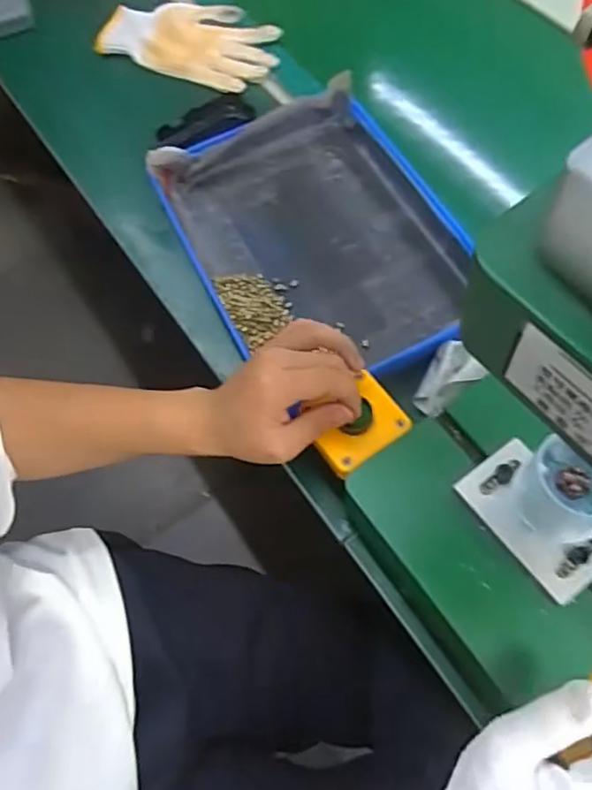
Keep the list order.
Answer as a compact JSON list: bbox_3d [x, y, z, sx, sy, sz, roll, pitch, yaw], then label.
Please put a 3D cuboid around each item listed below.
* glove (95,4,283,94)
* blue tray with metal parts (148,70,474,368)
[{"bbox_3d":[-0.135,-0.433,0.752,0.222,0.032,0.110,15,66,11],"label":"glove"},{"bbox_3d":[0.022,-0.150,0.590,0.229,0.055,0.315,-26,65,-9],"label":"blue tray with metal parts"}]

